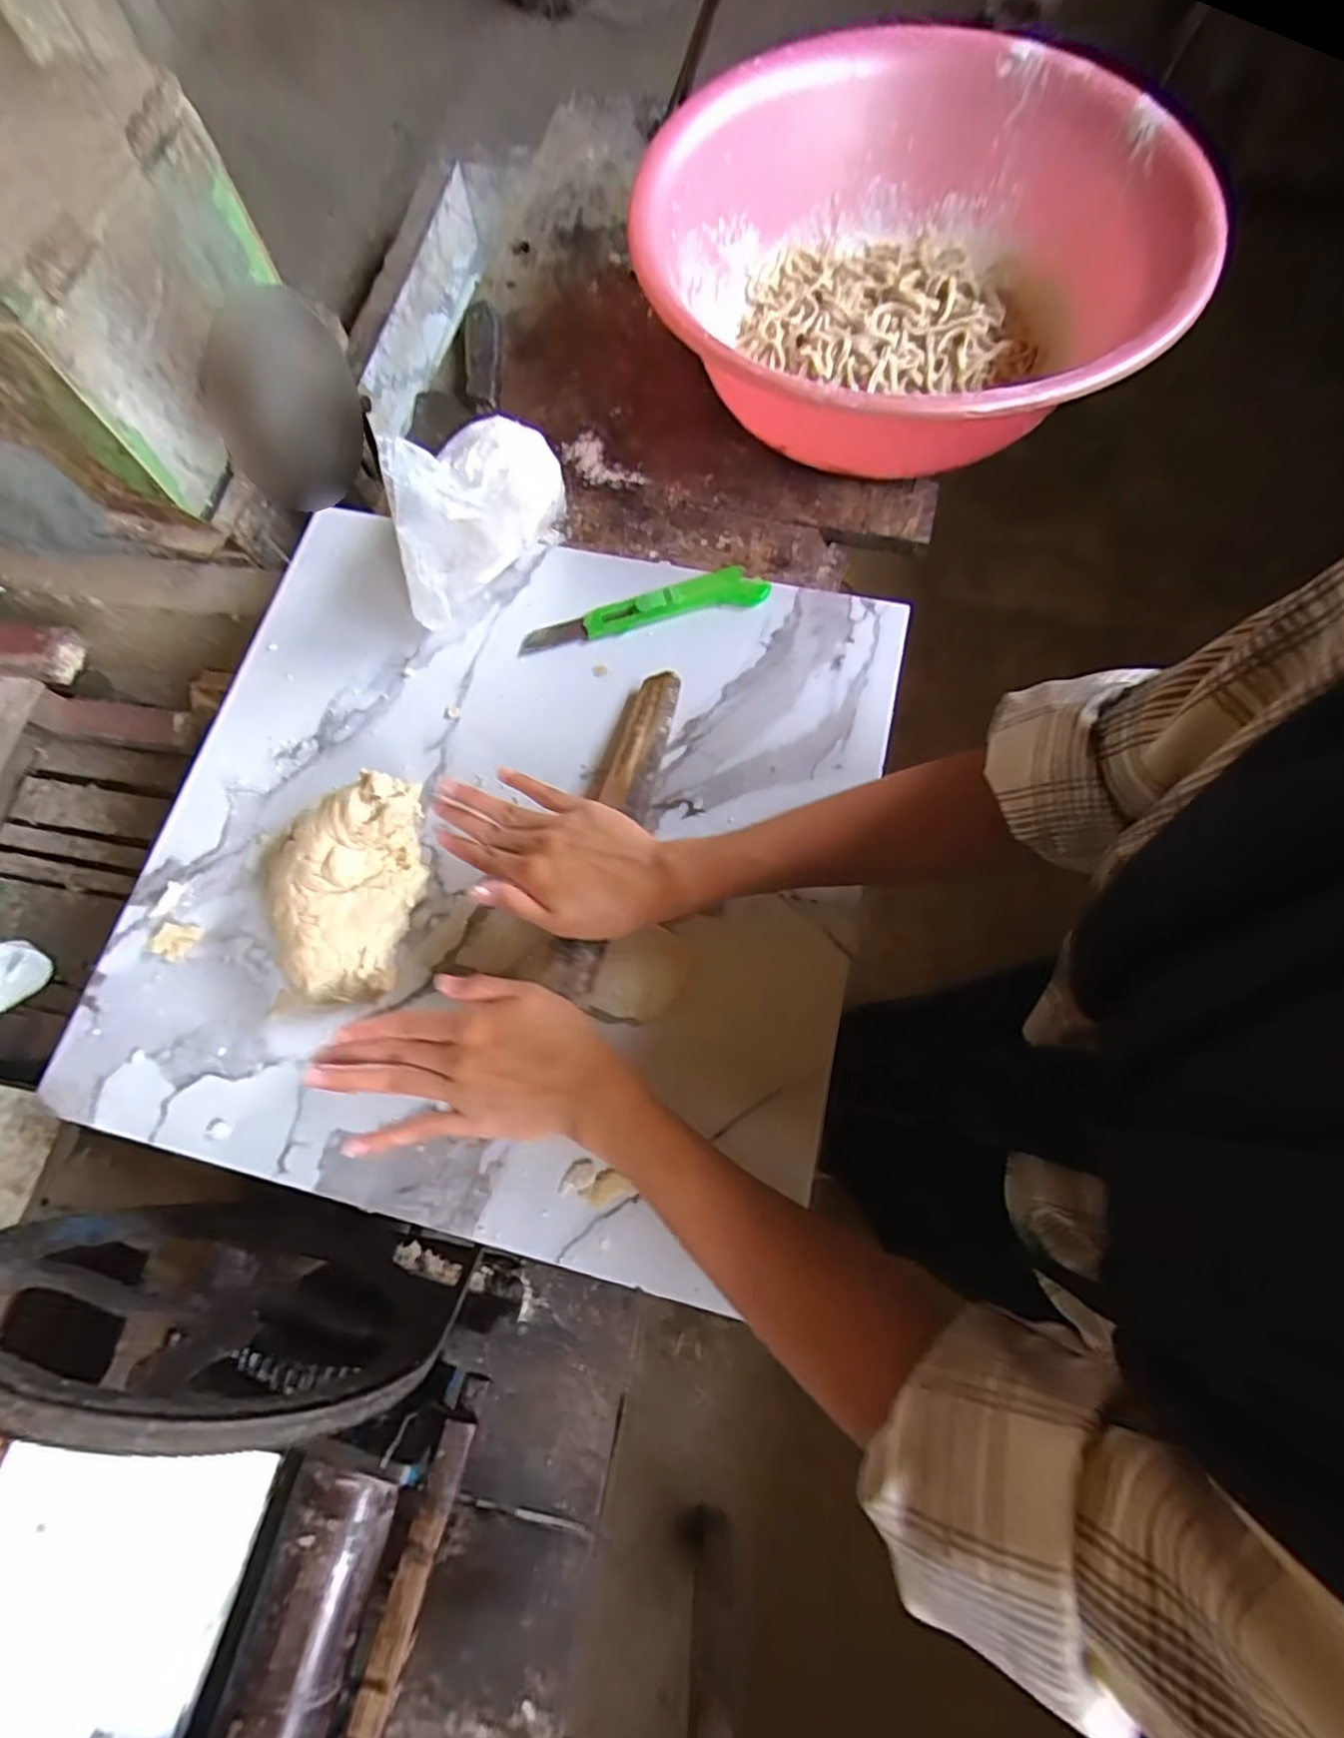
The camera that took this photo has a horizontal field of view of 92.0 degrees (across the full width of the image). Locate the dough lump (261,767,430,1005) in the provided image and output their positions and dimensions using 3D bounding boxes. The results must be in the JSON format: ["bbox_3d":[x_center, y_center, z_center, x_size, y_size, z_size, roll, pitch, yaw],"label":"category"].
[{"bbox_3d":[-0.209,0.012,0.423,0.084,0.068,0.147,14,72,6],"label":"dough lump"}]

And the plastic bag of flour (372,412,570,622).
[{"bbox_3d":[-0.138,-0.261,0.470,0.069,0.120,0.163,16,72,7],"label":"plastic bag of flour"}]

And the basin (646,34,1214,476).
[{"bbox_3d":[0.192,-0.486,0.531,0.386,0.126,0.453,10,72,5],"label":"basin"}]

